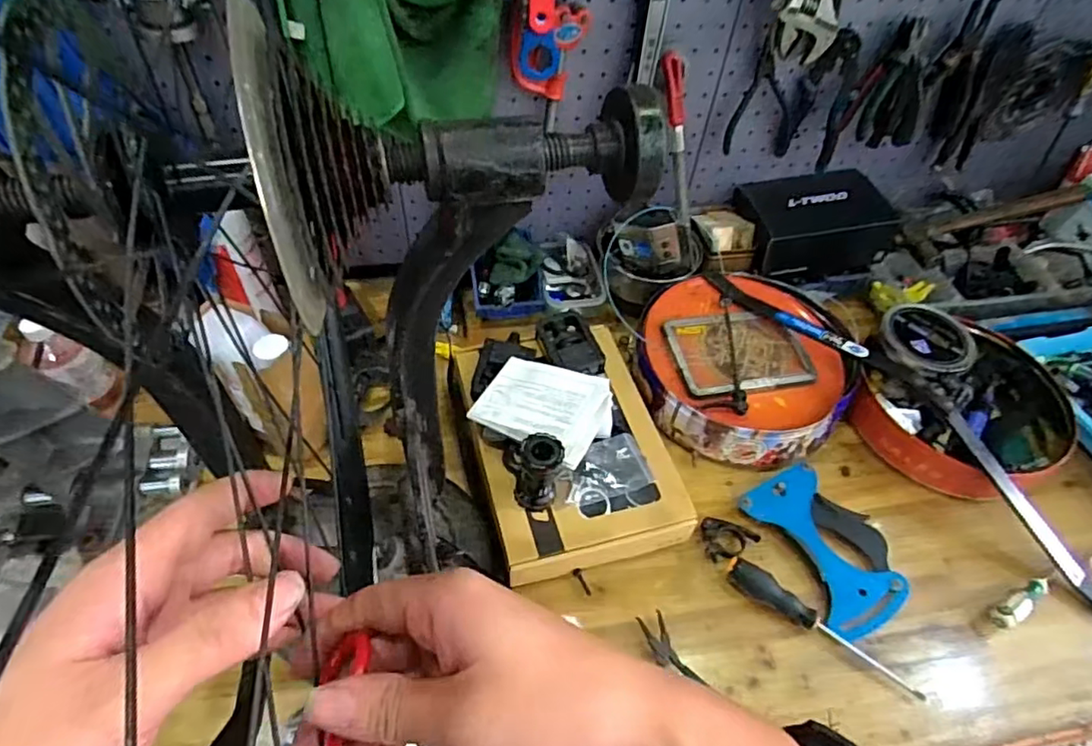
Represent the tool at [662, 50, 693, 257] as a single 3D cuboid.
[{"bbox_3d":[0.184,-0.294,0.828,0.029,0.268,0.034,21,49,39],"label":"tool"}]

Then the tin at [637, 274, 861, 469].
[{"bbox_3d":[0.276,-0.015,0.837,0.286,0.090,0.276,2,50,-3],"label":"tin"}]

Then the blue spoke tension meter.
[{"bbox_3d":[0.339,0.201,0.717,0.127,0.032,0.189,-23,56,-21],"label":"blue spoke tension meter"}]

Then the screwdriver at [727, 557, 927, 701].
[{"bbox_3d":[0.303,0.275,0.655,0.224,0.031,0.025,29,54,18],"label":"screwdriver"}]

